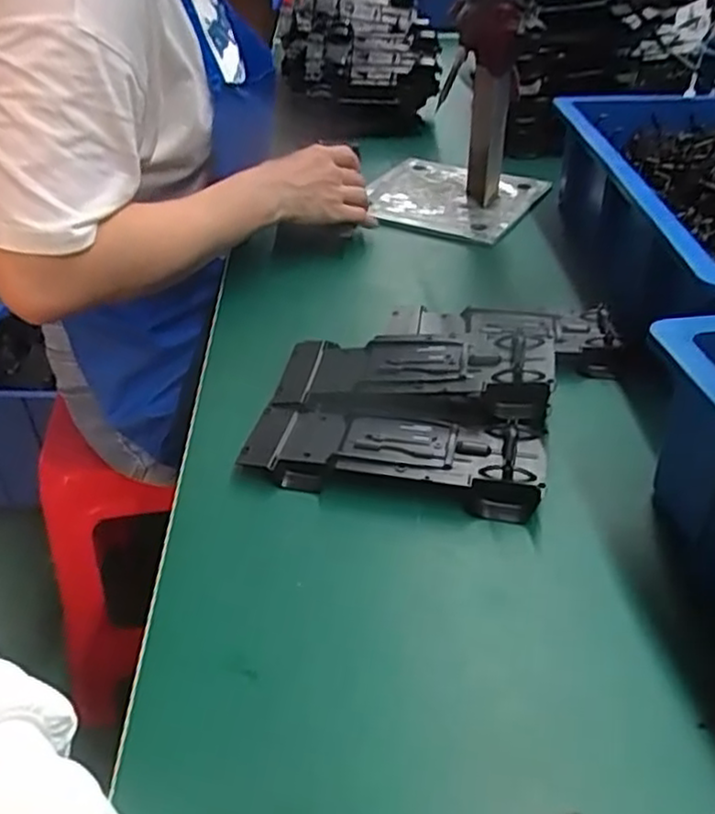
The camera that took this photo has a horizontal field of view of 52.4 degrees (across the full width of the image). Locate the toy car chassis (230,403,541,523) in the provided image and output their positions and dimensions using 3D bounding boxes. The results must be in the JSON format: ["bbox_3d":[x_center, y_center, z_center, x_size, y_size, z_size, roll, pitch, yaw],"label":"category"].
[{"bbox_3d":[0.023,0.032,0.475,0.191,0.031,0.065,7,38,11],"label":"toy car chassis"}]

